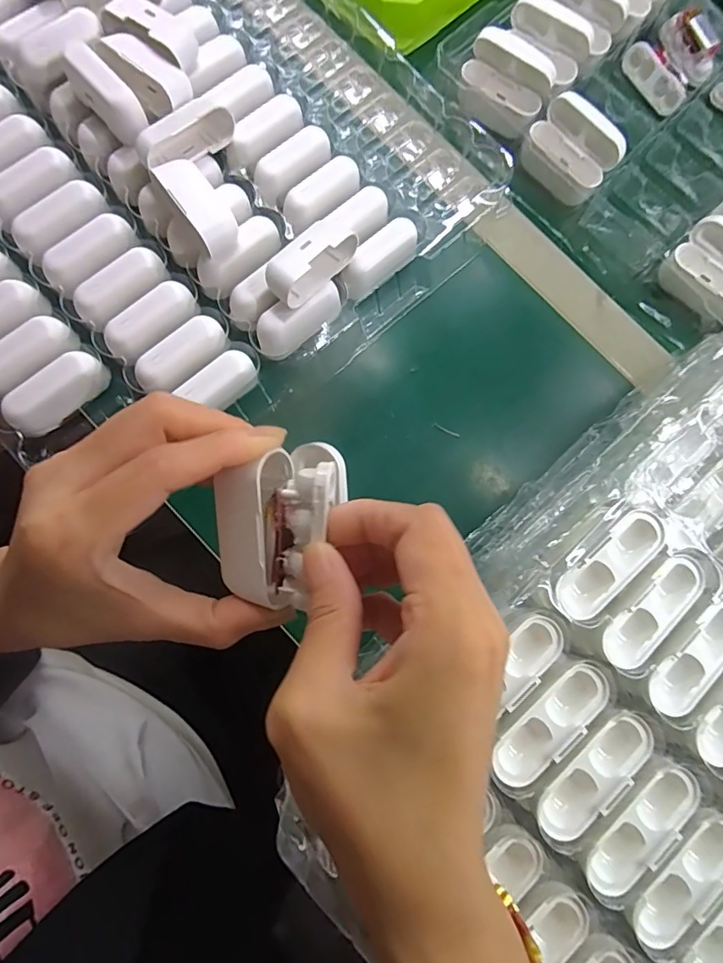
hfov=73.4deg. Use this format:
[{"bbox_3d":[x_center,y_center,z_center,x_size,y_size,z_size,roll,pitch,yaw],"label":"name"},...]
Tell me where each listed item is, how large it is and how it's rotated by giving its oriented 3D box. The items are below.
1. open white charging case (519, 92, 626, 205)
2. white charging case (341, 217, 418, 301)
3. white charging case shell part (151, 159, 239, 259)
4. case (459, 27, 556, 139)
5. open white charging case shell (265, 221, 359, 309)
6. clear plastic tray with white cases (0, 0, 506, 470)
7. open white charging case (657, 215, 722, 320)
[{"bbox_3d":[0.155,-0.246,0.362,0.046,0.038,0.066,-42,87,-10],"label":"open white charging case"},{"bbox_3d":[0.012,-0.153,0.338,0.062,0.024,0.027,-33,84,-10],"label":"white charging case"},{"bbox_3d":[-0.103,-0.175,0.308,0.028,0.026,0.059,-36,85,-10],"label":"white charging case shell part"},{"bbox_3d":[0.106,-0.294,0.361,0.062,0.034,0.048,21,78,-1],"label":"case"},{"bbox_3d":[-0.030,-0.142,0.308,0.026,0.022,0.069,40,79,3],"label":"open white charging case shell"},{"bbox_3d":[-0.212,-0.295,0.347,0.381,0.075,0.571,-42,86,-11],"label":"clear plastic tray with white cases"},{"bbox_3d":[0.255,-0.151,0.354,0.053,0.042,0.067,-38,87,-9],"label":"open white charging case"}]

